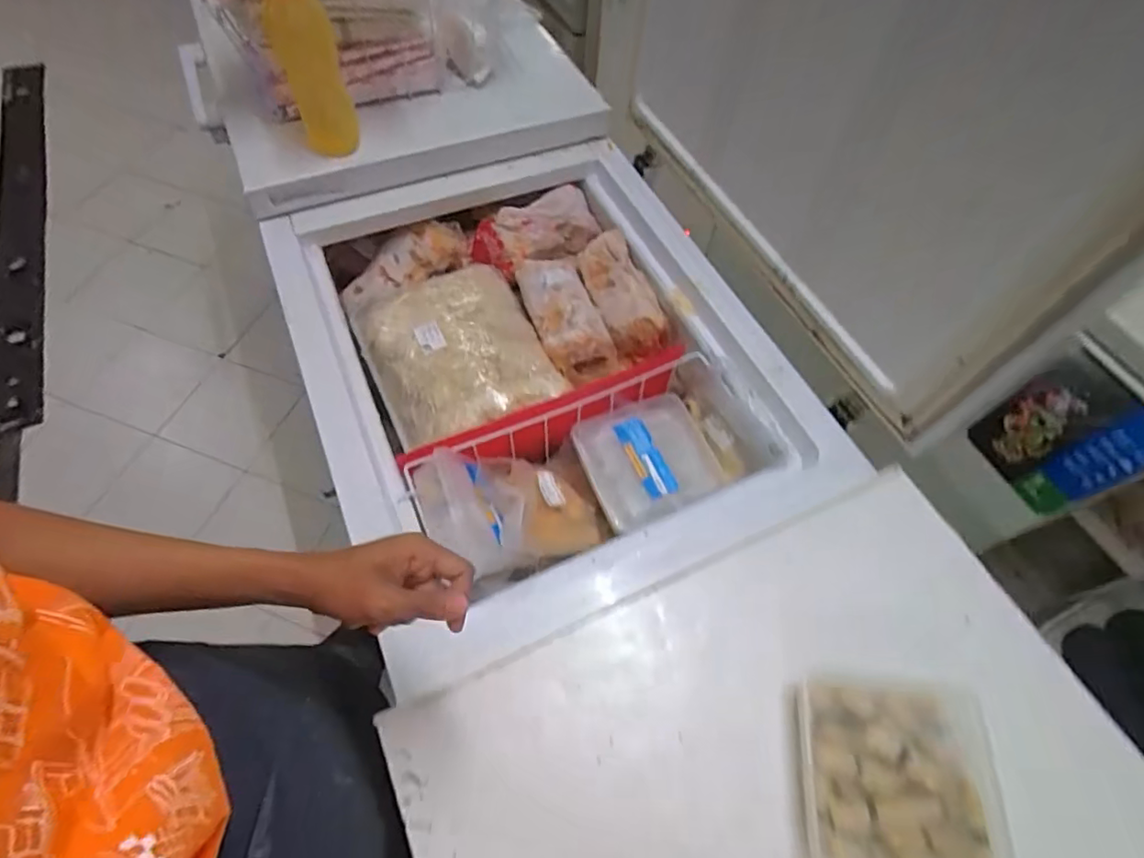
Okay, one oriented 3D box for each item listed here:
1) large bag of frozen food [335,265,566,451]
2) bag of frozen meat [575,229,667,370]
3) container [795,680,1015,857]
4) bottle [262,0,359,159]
[{"bbox_3d":[-0.210,-0.156,0.975,0.271,0.081,0.386,-24,64,-16],"label":"large bag of frozen food"},{"bbox_3d":[0.086,-0.244,1.040,0.096,0.086,0.250,-13,61,-10],"label":"bag of frozen meat"},{"bbox_3d":[0.290,0.319,0.508,0.154,0.044,0.169,5,60,0],"label":"container"},{"bbox_3d":[-0.409,-0.567,0.894,0.088,0.285,0.105,-19,62,-13],"label":"bottle"}]

